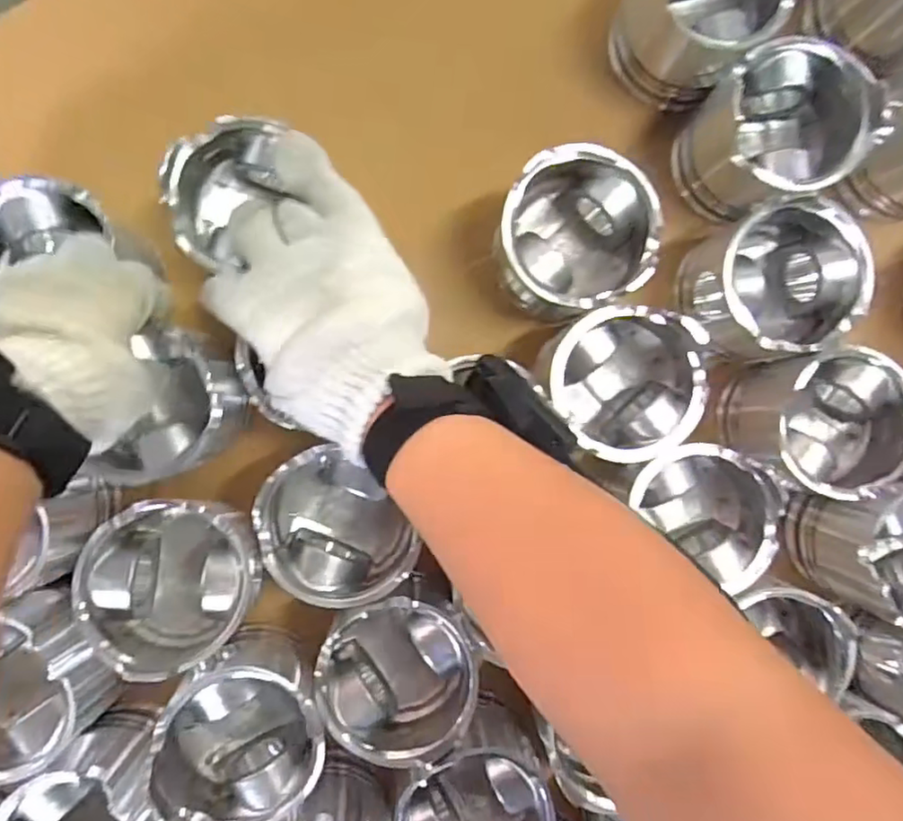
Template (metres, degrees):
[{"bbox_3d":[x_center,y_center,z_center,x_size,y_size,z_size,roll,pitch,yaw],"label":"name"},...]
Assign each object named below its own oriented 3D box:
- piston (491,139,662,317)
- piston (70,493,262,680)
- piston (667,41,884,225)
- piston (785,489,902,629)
[{"bbox_3d":[0.072,-0.105,0.388,0.097,0.085,0.090,-19,92,-4],"label":"piston"},{"bbox_3d":[-0.156,0.097,0.359,0.093,0.065,0.089,0,91,-5],"label":"piston"},{"bbox_3d":[0.207,-0.178,0.401,0.090,0.081,0.089,0,91,-5],"label":"piston"},{"bbox_3d":[0.292,0.091,0.411,0.100,0.075,0.090,-7,91,-5],"label":"piston"}]

